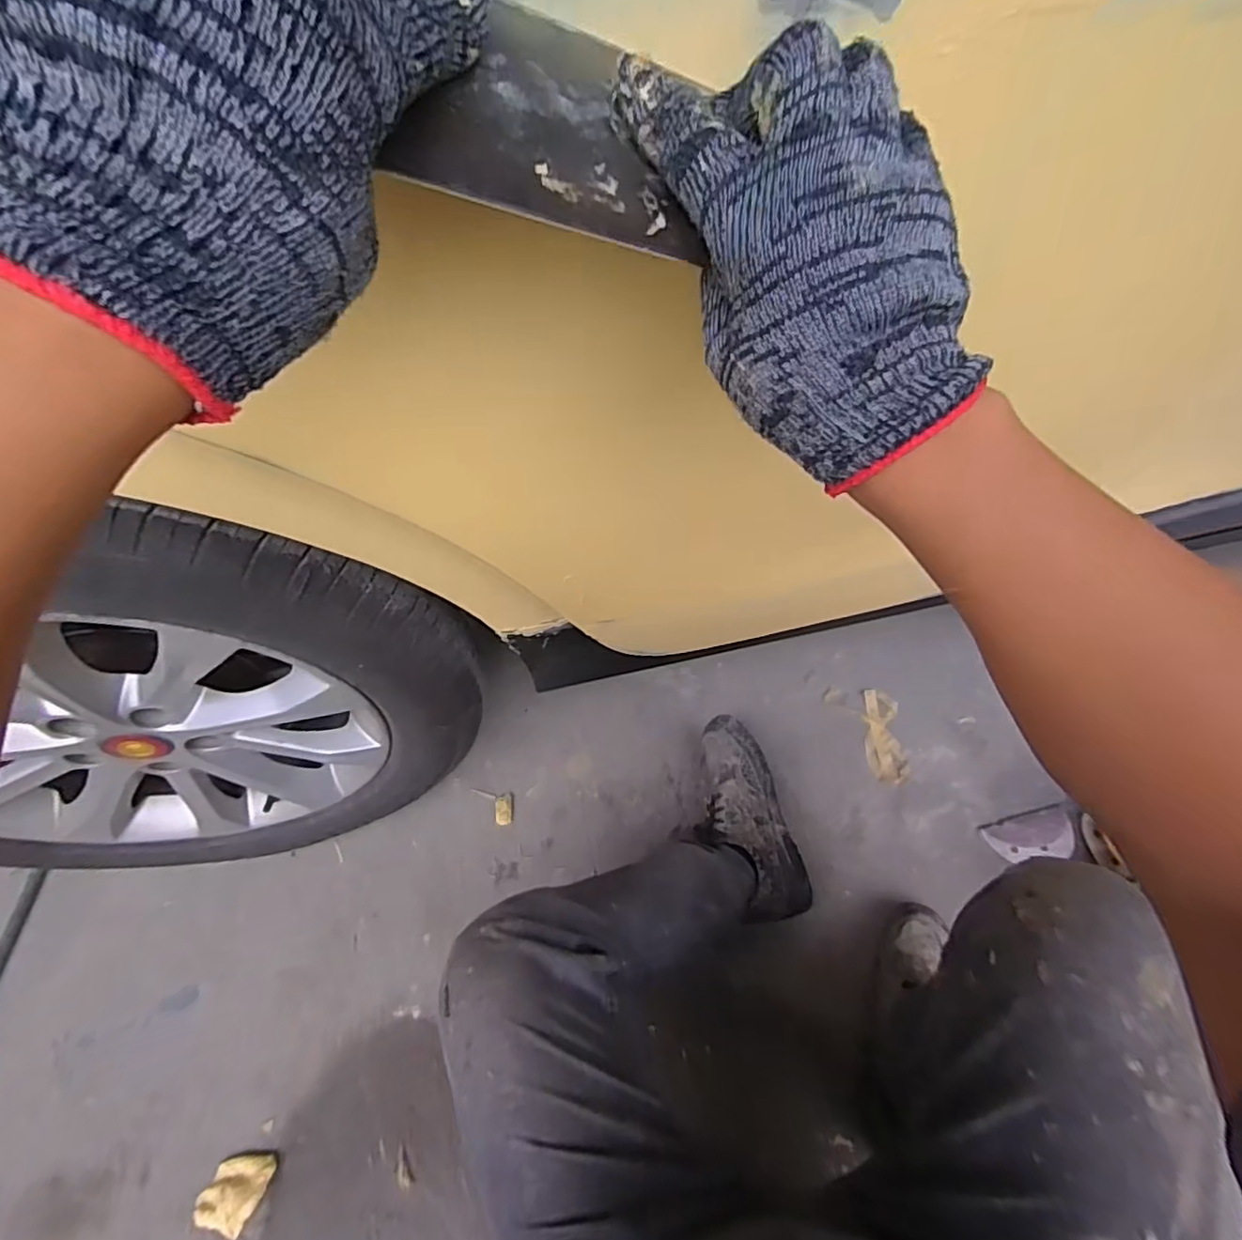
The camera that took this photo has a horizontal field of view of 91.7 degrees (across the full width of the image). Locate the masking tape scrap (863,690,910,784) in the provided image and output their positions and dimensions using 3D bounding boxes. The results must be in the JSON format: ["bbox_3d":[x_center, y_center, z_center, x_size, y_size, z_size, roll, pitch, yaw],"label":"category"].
[{"bbox_3d":[0.414,0.180,0.947,0.061,0.011,0.148,2,57,3],"label":"masking tape scrap"}]

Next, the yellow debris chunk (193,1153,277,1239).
[{"bbox_3d":[-0.418,0.617,0.651,0.067,0.029,0.066,-1,57,2],"label":"yellow debris chunk"}]

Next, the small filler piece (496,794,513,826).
[{"bbox_3d":[-0.172,0.278,0.887,0.024,0.004,0.045,-2,58,-2],"label":"small filler piece"}]

